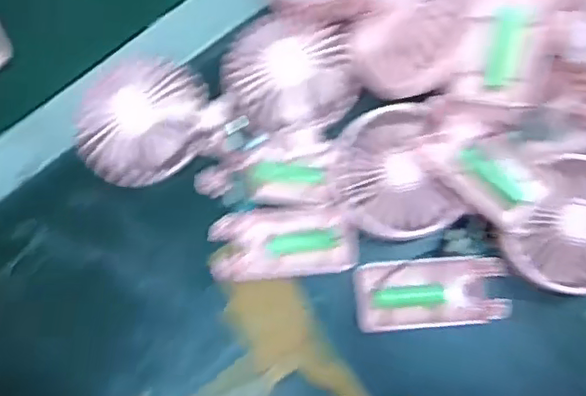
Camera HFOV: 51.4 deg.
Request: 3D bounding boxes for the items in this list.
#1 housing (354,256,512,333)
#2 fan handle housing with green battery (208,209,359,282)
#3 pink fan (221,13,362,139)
[{"bbox_3d":[0.092,0.063,0.407,0.097,0.015,0.045,-6,81,3],"label":"housing"},{"bbox_3d":[-0.006,0.032,0.425,0.099,0.015,0.047,-6,81,3],"label":"fan handle housing with green battery"},{"bbox_3d":[-0.002,-0.085,0.420,0.089,0.028,0.084,-3,84,4],"label":"pink fan"}]

